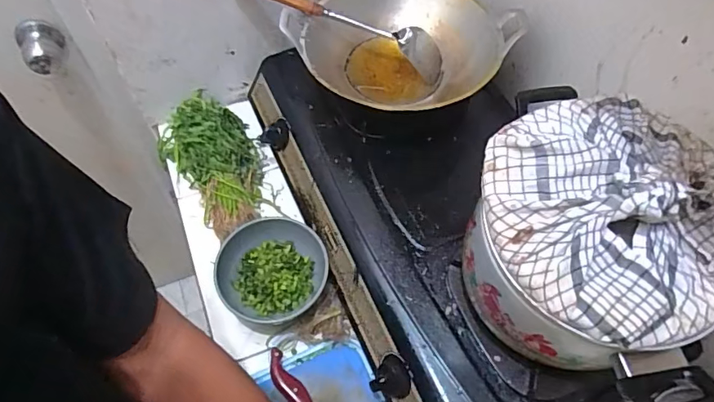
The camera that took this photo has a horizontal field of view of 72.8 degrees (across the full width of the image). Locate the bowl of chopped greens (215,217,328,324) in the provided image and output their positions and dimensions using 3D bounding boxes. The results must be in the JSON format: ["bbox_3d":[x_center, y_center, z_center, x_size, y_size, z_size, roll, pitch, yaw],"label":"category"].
[{"bbox_3d":[-0.123,0.100,0.713,0.151,0.060,0.142,1,60,-1],"label":"bowl of chopped greens"}]

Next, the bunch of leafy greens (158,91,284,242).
[{"bbox_3d":[-0.227,-0.066,0.802,0.136,0.098,0.258,-32,66,-19],"label":"bunch of leafy greens"}]

